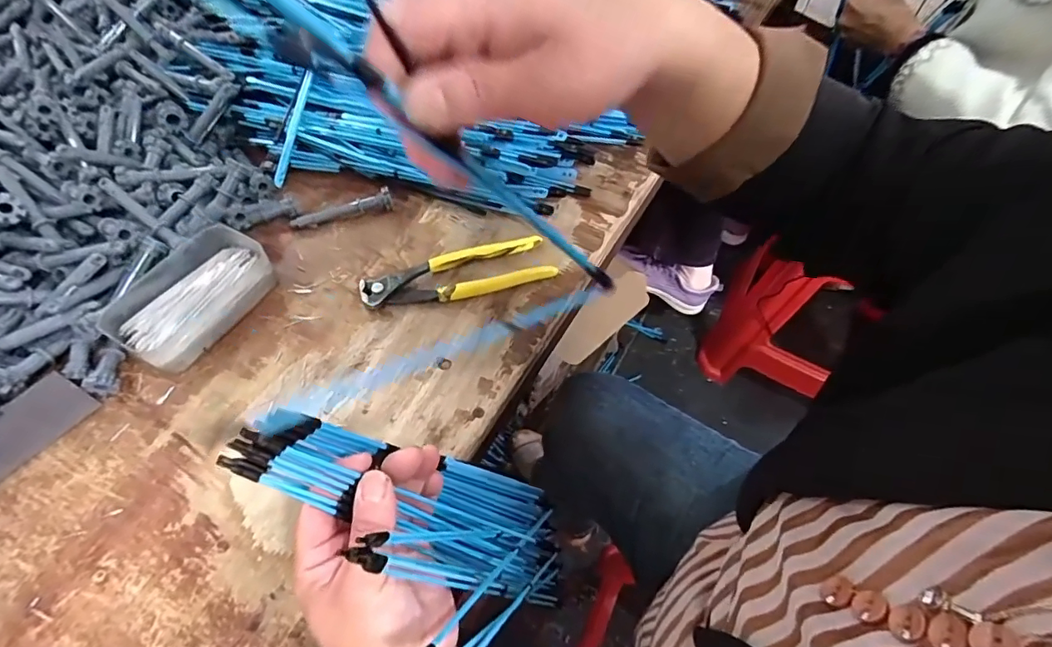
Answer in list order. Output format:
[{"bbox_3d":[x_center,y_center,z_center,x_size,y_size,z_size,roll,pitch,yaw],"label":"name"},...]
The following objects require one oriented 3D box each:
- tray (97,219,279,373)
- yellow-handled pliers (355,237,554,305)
[{"bbox_3d":[-0.259,-0.023,0.395,0.069,0.030,0.117,25,60,13],"label":"tray"},{"bbox_3d":[-0.057,-0.041,0.432,0.161,0.013,0.044,-15,60,-12],"label":"yellow-handled pliers"}]

